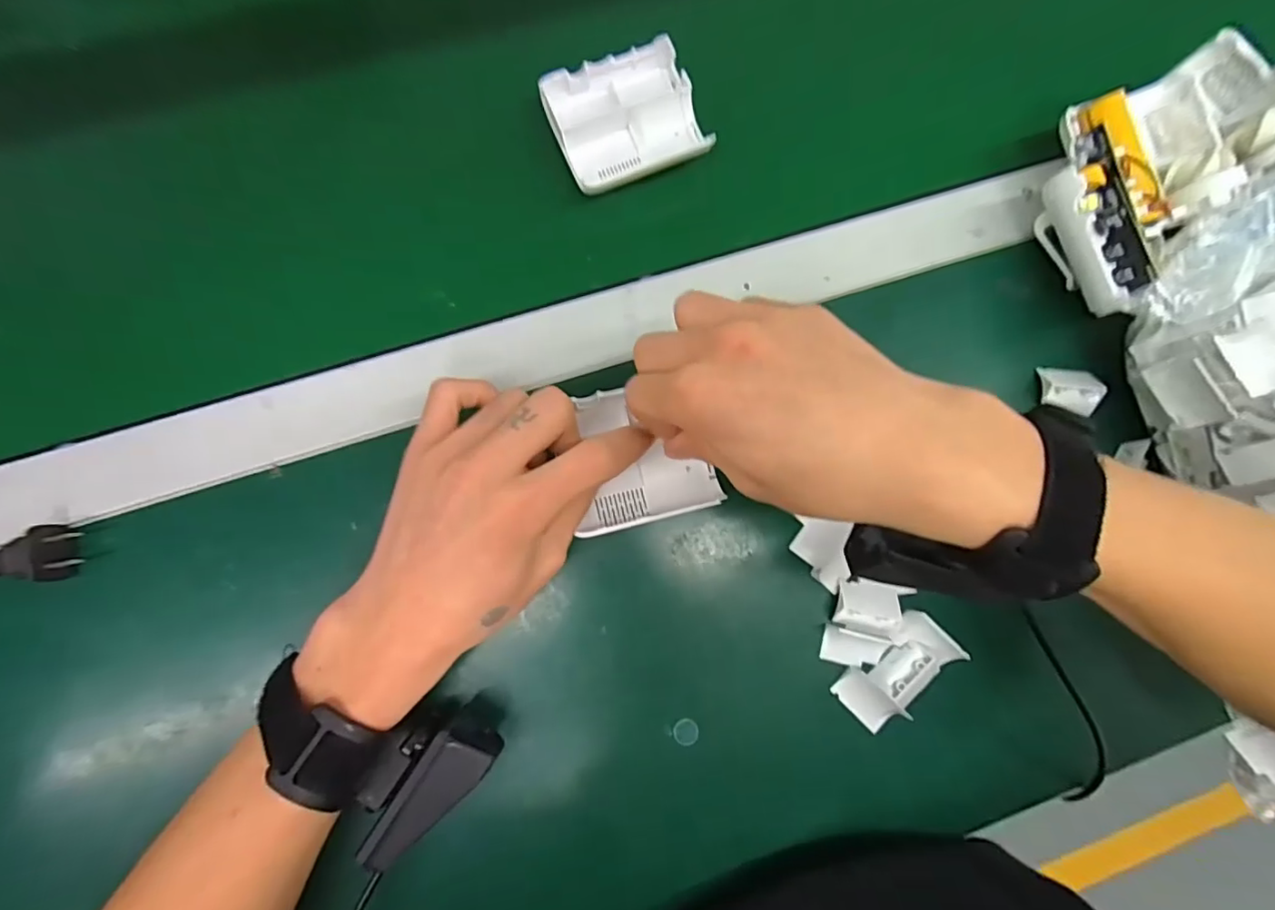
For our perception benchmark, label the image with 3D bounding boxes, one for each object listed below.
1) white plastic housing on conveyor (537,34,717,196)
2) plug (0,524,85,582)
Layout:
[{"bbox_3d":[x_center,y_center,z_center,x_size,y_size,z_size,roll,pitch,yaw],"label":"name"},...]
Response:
[{"bbox_3d":[-0.007,-0.192,0.323,0.080,0.019,0.063,-21,85,-3],"label":"white plastic housing on conveyor"},{"bbox_3d":[-0.302,0.050,0.279,0.046,0.025,0.027,-6,85,-1],"label":"plug"}]

